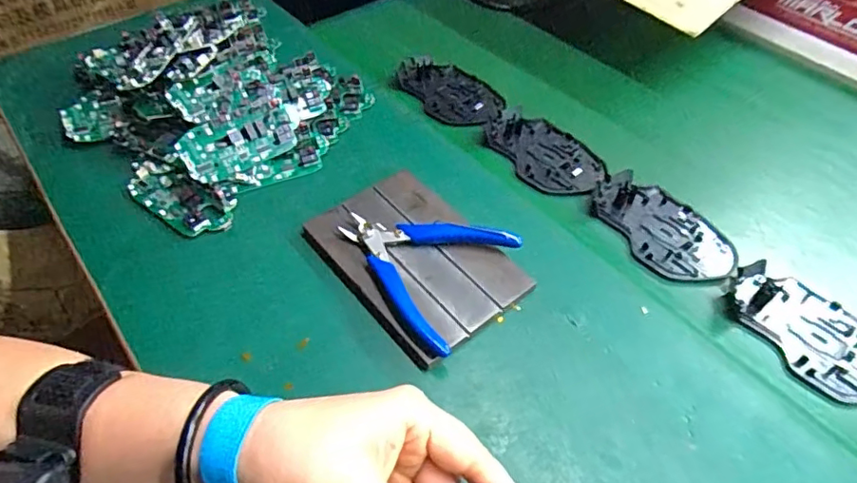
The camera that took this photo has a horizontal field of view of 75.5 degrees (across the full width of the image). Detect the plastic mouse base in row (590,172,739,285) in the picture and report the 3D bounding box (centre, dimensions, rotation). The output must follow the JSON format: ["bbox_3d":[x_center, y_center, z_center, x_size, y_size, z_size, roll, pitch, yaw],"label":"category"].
[{"bbox_3d":[0.185,-0.011,0.441,0.068,0.009,0.116,-30,57,-24],"label":"plastic mouse base in row"}]

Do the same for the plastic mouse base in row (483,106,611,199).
[{"bbox_3d":[0.103,-0.082,0.495,0.071,0.008,0.114,-26,55,-22],"label":"plastic mouse base in row"}]

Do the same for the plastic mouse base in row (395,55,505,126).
[{"bbox_3d":[0.022,-0.153,0.549,0.116,0.012,0.073,35,57,25],"label":"plastic mouse base in row"}]

